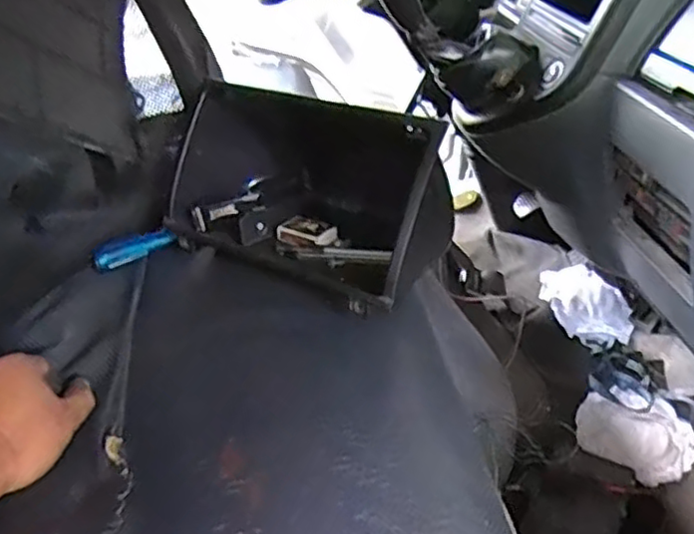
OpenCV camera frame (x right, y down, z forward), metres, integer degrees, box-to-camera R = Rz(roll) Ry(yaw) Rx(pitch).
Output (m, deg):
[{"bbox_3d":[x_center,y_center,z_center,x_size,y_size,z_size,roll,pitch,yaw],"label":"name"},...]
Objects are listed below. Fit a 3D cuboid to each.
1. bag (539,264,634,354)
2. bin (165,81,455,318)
[{"bbox_3d":[0.407,0.062,1.161,0.122,0.056,0.180,-11,35,-22],"label":"bag"},{"bbox_3d":[-0.038,-0.074,0.682,0.293,0.183,0.141,25,38,29],"label":"bin"}]

